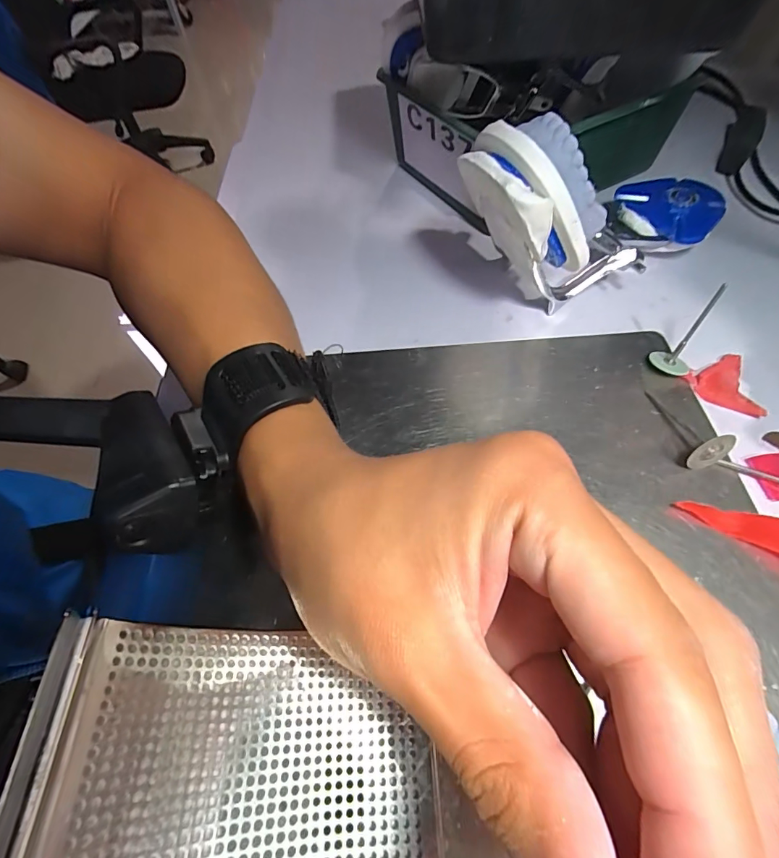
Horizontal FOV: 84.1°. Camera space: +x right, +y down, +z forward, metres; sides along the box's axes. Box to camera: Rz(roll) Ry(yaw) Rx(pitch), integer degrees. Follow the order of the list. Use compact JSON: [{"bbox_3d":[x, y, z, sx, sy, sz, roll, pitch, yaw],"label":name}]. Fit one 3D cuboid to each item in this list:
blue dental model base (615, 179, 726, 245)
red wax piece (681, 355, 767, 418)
[{"bbox_3d":[0.183,-0.136,0.278,0.051,0.025,0.058,-21,59,-9],"label":"blue dental model base"},{"bbox_3d":[0.179,-0.022,0.224,0.031,0.006,0.037,-32,61,-15],"label":"red wax piece"}]

